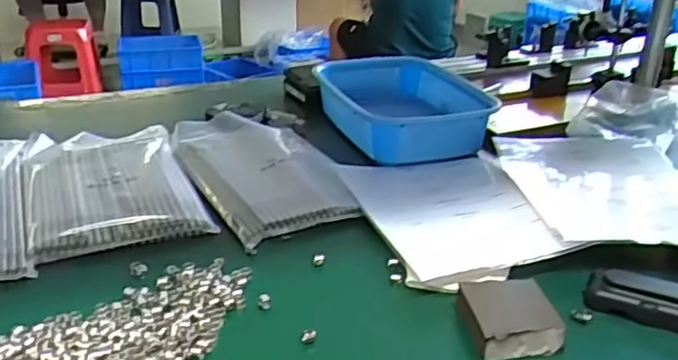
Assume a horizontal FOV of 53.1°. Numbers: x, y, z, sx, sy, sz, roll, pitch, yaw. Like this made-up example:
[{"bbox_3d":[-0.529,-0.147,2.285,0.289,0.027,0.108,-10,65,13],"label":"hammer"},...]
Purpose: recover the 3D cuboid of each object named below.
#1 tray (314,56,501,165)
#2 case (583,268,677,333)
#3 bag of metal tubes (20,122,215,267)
[{"bbox_3d":[0.091,-0.102,0.995,0.202,0.084,0.275,-9,26,-19],"label":"tray"},{"bbox_3d":[0.266,0.101,0.581,0.103,0.036,0.034,14,28,30],"label":"case"},{"bbox_3d":[-0.275,0.001,0.810,0.179,0.023,0.307,-11,26,-21],"label":"bag of metal tubes"}]

